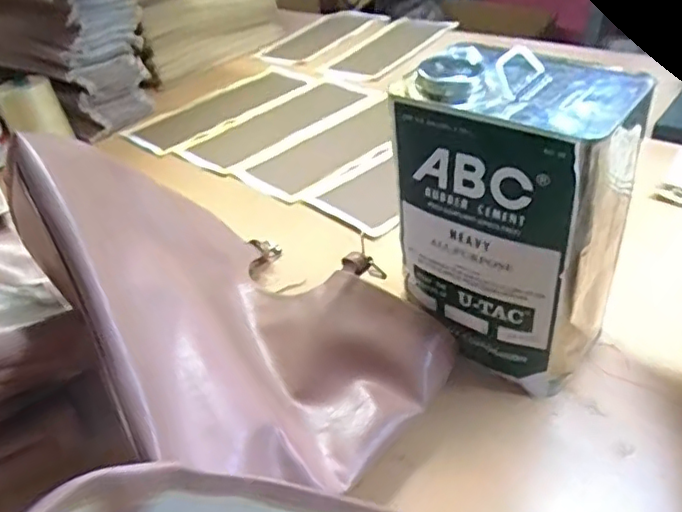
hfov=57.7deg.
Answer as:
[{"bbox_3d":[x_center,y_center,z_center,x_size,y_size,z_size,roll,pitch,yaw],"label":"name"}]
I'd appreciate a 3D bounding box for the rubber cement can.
[{"bbox_3d":[0.130,-0.023,0.486,0.158,0.236,0.115,18,43,28],"label":"rubber cement can"}]

